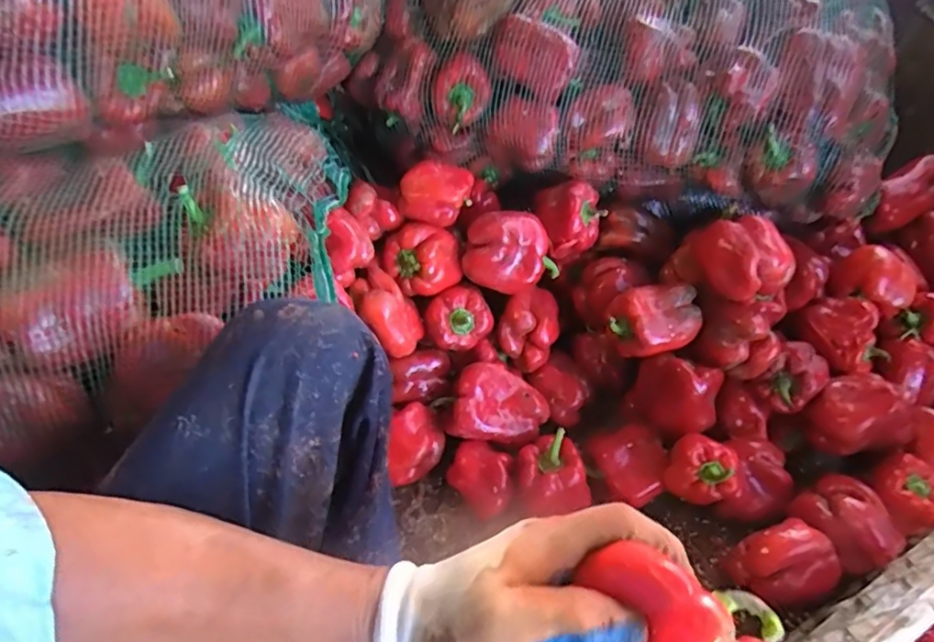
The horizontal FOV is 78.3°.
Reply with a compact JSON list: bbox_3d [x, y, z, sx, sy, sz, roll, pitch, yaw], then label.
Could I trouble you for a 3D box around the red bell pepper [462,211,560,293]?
[{"bbox_3d":[0.057,-0.096,0.780,0.124,0.074,0.088,-9,55,-6],"label":"red bell pepper"}]

